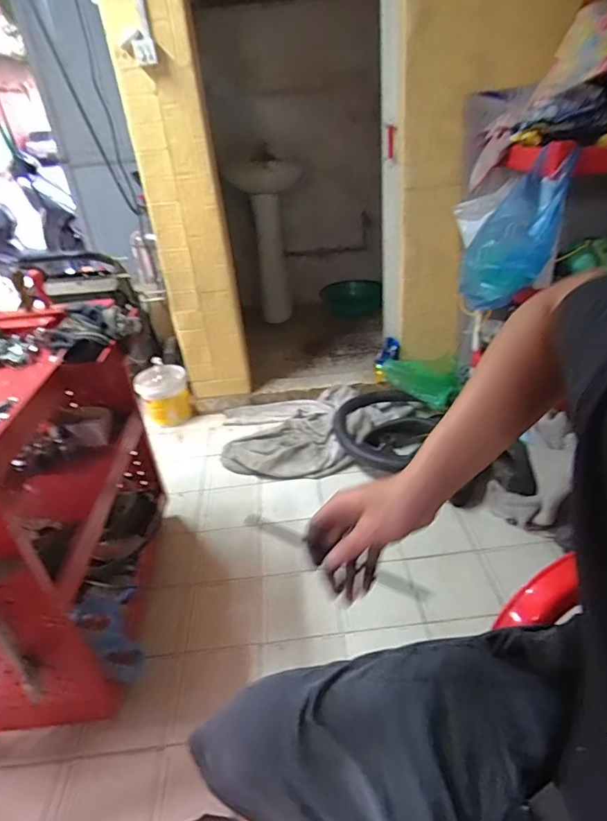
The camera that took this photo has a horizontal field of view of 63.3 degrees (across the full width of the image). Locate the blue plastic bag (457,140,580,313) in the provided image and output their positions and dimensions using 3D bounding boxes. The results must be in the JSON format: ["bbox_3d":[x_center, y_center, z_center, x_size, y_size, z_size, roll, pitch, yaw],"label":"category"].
[{"bbox_3d":[0.563,-0.455,1.256,0.162,0.419,0.202,14,19,-33],"label":"blue plastic bag"}]

